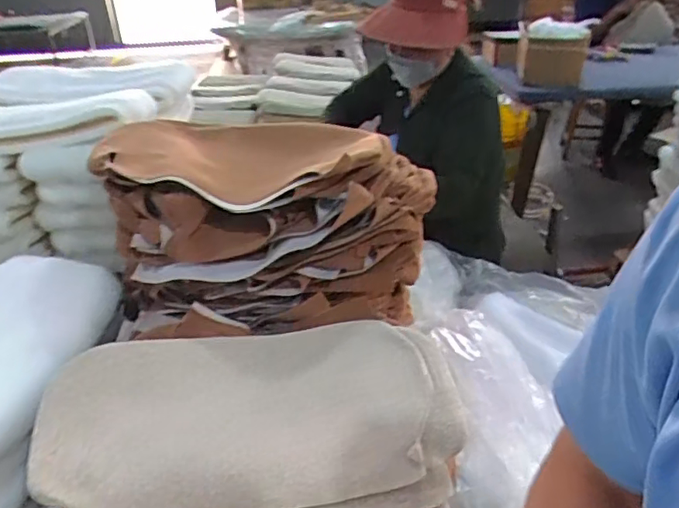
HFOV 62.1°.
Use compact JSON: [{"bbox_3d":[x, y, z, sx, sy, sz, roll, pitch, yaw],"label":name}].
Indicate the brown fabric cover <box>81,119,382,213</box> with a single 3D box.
[{"bbox_3d":[-0.146,-0.151,0.881,0.412,0.082,0.230,-2,31,1],"label":"brown fabric cover"}]

